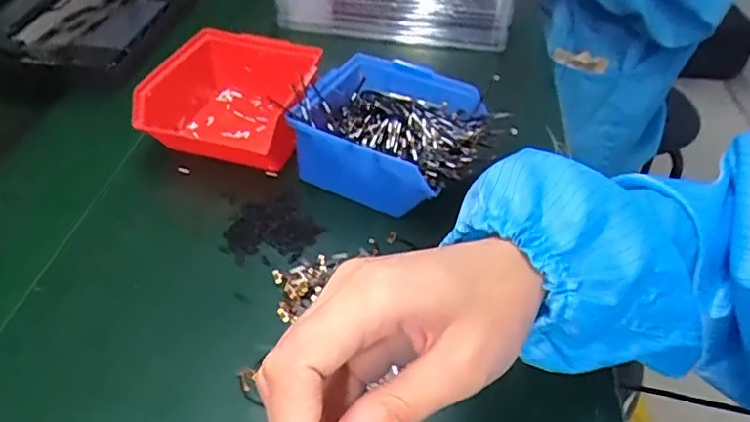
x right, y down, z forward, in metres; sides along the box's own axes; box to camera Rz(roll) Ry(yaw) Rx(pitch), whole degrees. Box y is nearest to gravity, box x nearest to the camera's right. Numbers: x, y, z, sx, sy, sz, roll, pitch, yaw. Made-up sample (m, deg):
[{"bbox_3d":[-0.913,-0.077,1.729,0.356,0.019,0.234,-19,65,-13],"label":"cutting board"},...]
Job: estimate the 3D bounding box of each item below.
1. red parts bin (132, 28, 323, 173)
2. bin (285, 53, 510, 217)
[{"bbox_3d":[-0.122,-0.101,0.503,0.131,0.067,0.119,8,44,8],"label":"red parts bin"},{"bbox_3d":[0.019,-0.062,0.473,0.154,0.062,0.128,23,48,20],"label":"bin"}]

